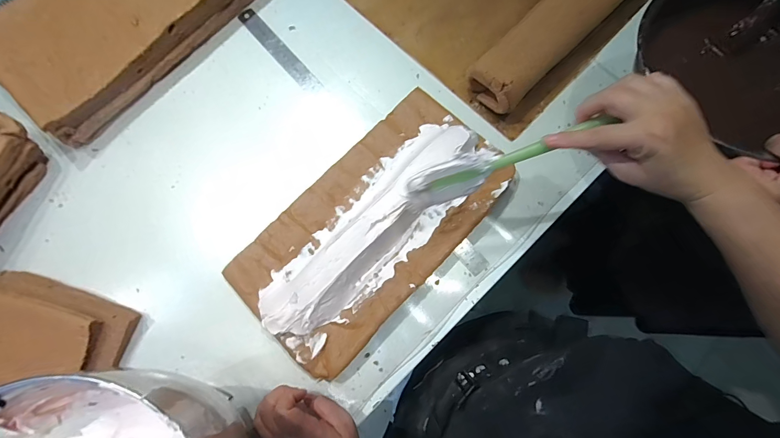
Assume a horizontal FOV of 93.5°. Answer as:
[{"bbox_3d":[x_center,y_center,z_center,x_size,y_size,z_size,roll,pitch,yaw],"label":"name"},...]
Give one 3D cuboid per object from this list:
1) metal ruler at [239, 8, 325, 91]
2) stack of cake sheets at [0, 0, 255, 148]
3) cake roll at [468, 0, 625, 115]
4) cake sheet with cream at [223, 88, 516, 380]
[{"bbox_3d":[-0.171,-0.260,0.565,0.028,0.004,0.177,-40,82,-9],"label":"metal ruler"},{"bbox_3d":[-0.392,-0.307,0.541,0.208,0.078,0.378,43,82,10],"label":"stack of cake sheets"},{"bbox_3d":[0.267,-0.302,0.538,0.373,0.058,0.080,-44,79,-8],"label":"cake roll"},{"bbox_3d":[-0.021,0.001,0.470,0.193,0.037,0.364,43,81,11],"label":"cake sheet with cream"}]

